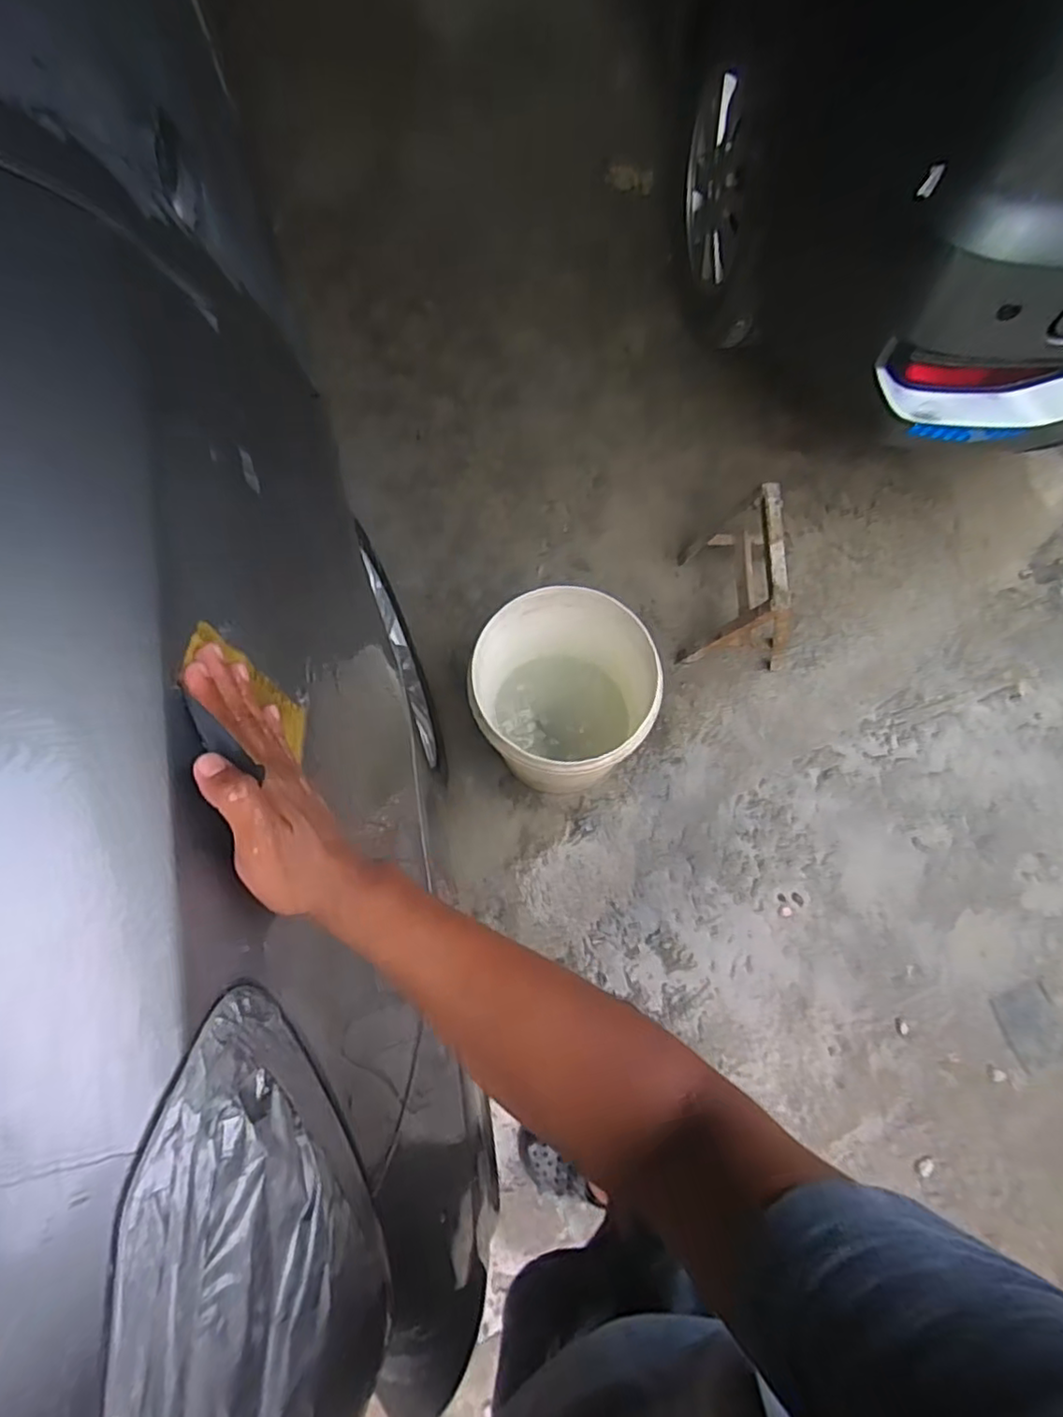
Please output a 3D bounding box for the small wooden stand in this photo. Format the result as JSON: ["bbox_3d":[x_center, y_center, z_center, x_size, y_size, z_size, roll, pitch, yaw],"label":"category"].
[{"bbox_3d":[0.459,-0.269,1.312,0.265,0.308,0.296,7,73,4],"label":"small wooden stand"}]

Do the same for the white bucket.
[{"bbox_3d":[0.062,-0.008,1.185,0.306,0.323,0.309,29,76,11],"label":"white bucket"}]

